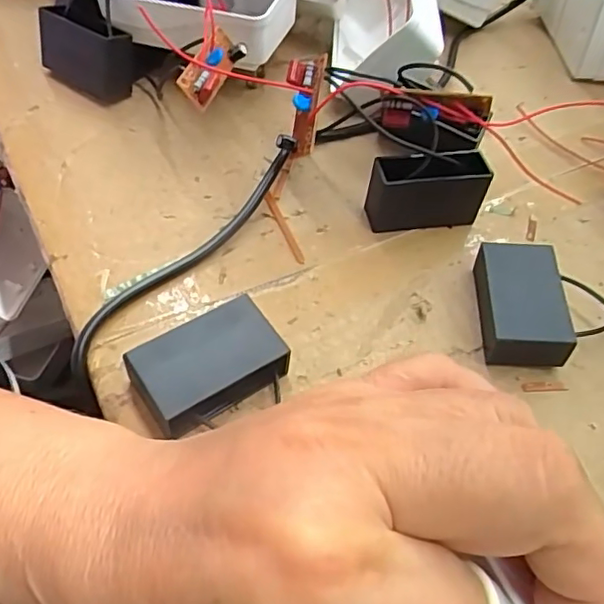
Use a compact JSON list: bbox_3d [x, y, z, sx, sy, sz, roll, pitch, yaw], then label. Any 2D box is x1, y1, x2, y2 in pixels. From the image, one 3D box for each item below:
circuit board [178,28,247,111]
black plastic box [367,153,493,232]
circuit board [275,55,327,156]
[{"bbox_3d":[-0.039,-0.104,0.256,0.017,0.015,0.043,16,53,8],"label":"circuit board"},{"bbox_3d":[0.054,-0.048,0.253,0.048,0.031,0.016,-3,54,-8],"label":"black plastic box"},{"bbox_3d":[0.000,-0.085,0.251,0.016,0.015,0.044,8,88,0],"label":"circuit board"}]

